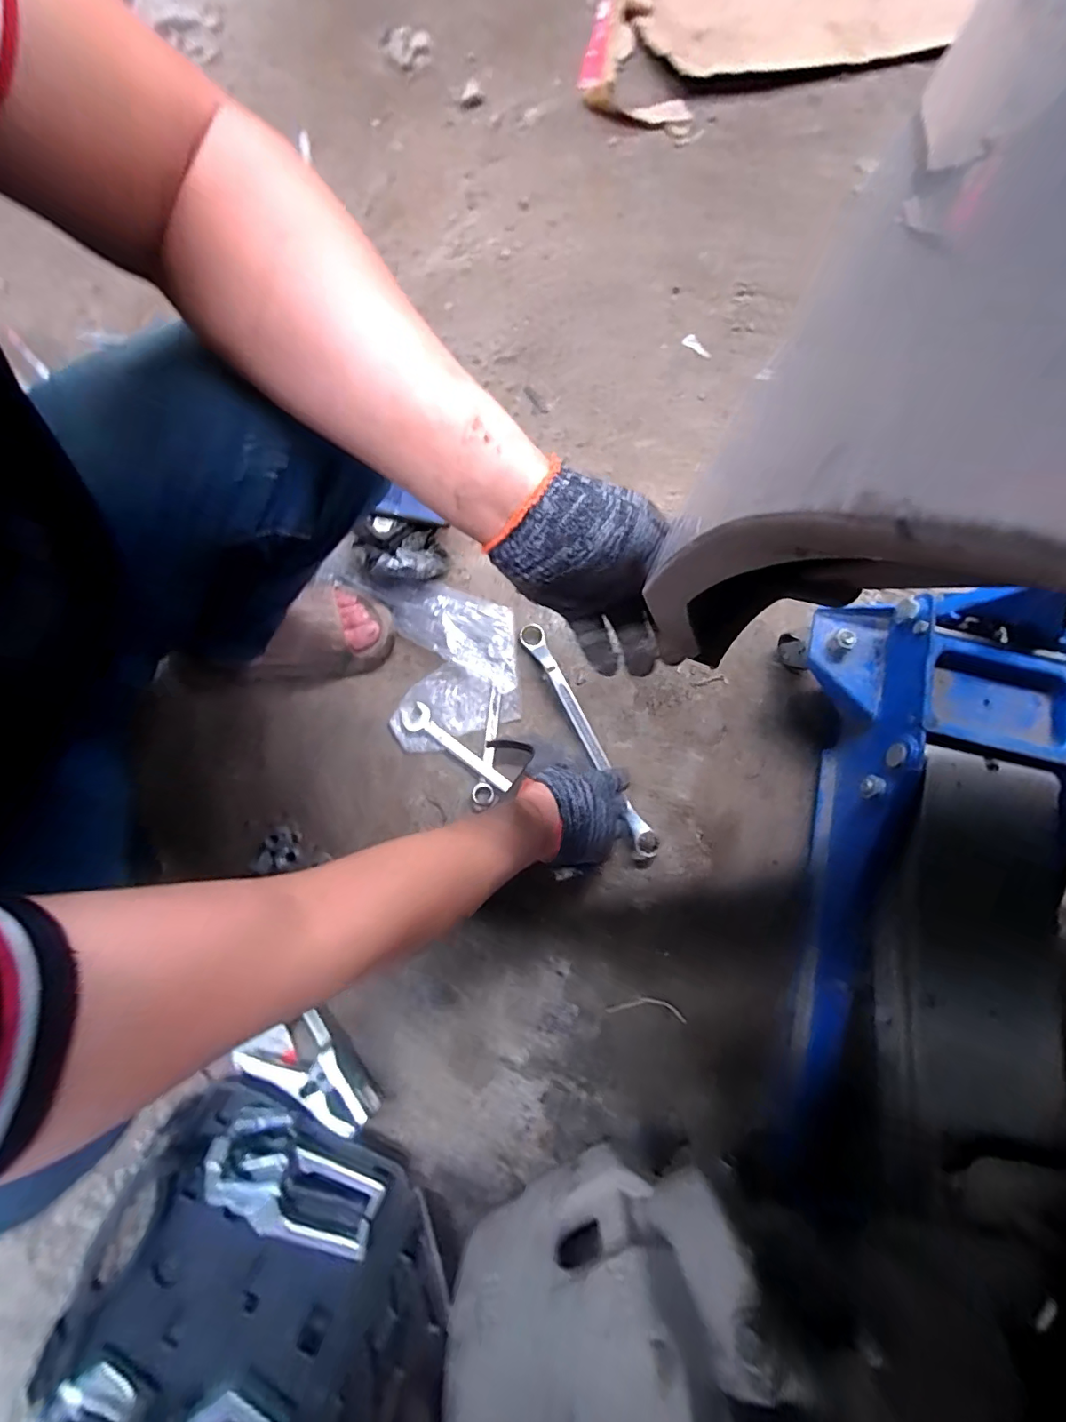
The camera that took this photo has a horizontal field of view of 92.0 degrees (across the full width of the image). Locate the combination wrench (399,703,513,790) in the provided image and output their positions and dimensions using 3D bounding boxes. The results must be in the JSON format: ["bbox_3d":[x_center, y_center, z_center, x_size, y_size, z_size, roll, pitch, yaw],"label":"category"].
[{"bbox_3d":[-0.100,0.045,0.656,0.172,0.008,0.035,36,79,7],"label":"combination wrench"}]

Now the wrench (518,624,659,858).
[{"bbox_3d":[0.068,0.030,0.641,0.029,0.015,0.321,-27,81,-7],"label":"wrench"}]

